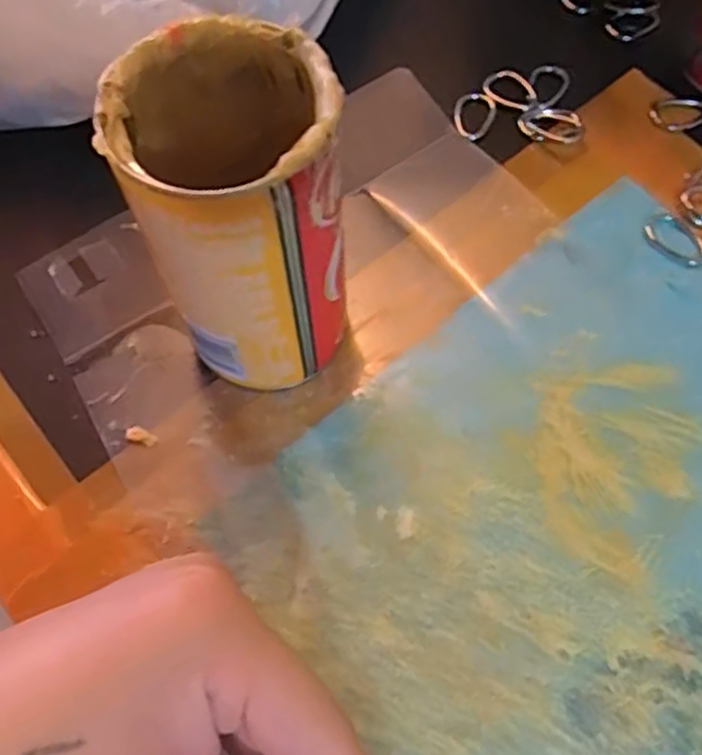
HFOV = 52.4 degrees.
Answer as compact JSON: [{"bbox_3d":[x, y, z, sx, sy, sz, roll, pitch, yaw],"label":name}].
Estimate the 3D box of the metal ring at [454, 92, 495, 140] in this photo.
[{"bbox_3d":[0.057,-0.124,0.336,0.018,0.004,0.026,18,67,9],"label":"metal ring"}]

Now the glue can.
[{"bbox_3d":[-0.033,-0.044,0.234,0.057,0.125,0.055,0,66,1],"label":"glue can"}]

